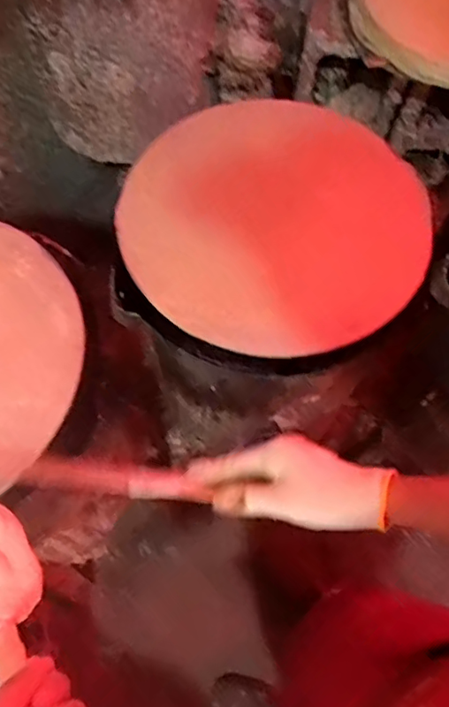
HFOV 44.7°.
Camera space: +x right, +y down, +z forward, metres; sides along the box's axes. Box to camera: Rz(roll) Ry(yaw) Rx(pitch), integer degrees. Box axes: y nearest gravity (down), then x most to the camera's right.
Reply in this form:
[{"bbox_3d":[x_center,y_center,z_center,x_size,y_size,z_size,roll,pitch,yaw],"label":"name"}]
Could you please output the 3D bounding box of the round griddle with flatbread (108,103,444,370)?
[{"bbox_3d":[0.059,-0.157,0.664,0.355,0.049,0.363,0,64,-1],"label":"round griddle with flatbread"}]

